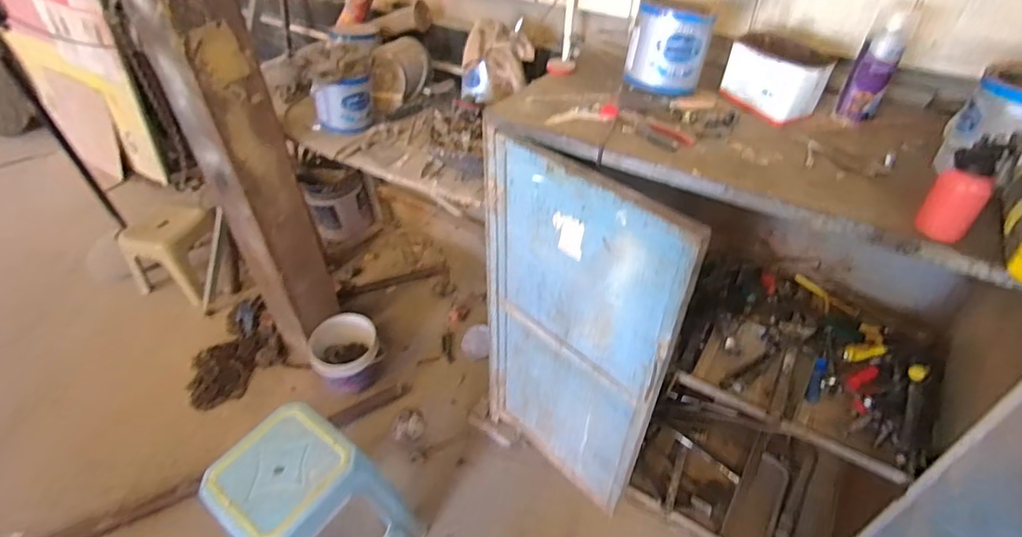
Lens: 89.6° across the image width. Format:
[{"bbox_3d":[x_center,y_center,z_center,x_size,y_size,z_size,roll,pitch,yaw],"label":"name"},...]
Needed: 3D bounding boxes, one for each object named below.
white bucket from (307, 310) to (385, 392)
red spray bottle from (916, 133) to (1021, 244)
[{"bbox_3d":[-0.582,0.306,1.836,0.223,0.181,0.251,-17,45,-16],"label":"white bucket"},{"bbox_3d":[0.599,-0.105,0.680,0.069,0.126,0.063,-34,52,-30],"label":"red spray bottle"}]

